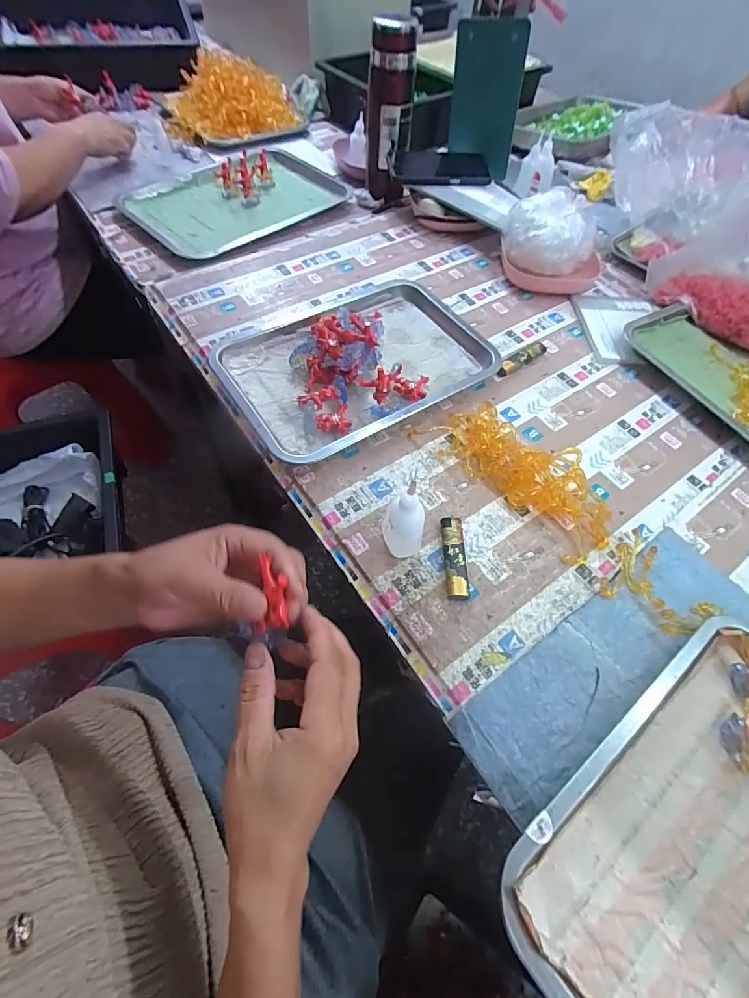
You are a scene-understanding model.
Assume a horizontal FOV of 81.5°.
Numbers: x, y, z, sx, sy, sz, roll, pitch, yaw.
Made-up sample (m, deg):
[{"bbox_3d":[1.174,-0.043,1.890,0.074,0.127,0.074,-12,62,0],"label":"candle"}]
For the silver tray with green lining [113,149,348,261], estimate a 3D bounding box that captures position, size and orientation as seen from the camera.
[{"bbox_3d":[-0.238,-0.531,0.759,0.286,0.037,0.348,41,65,20],"label":"silver tray with green lining"}]

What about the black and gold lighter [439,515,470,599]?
[{"bbox_3d":[0.074,0.054,0.403,0.020,0.013,0.078,1,58,-2],"label":"black and gold lighter"}]

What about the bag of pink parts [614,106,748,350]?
[{"bbox_3d":[0.509,-0.412,0.594,0.203,0.212,0.456,3,58,-1],"label":"bag of pink parts"}]

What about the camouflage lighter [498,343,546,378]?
[{"bbox_3d":[0.185,-0.177,0.549,0.090,0.011,0.018,-33,65,-20],"label":"camouflage lighter"}]

